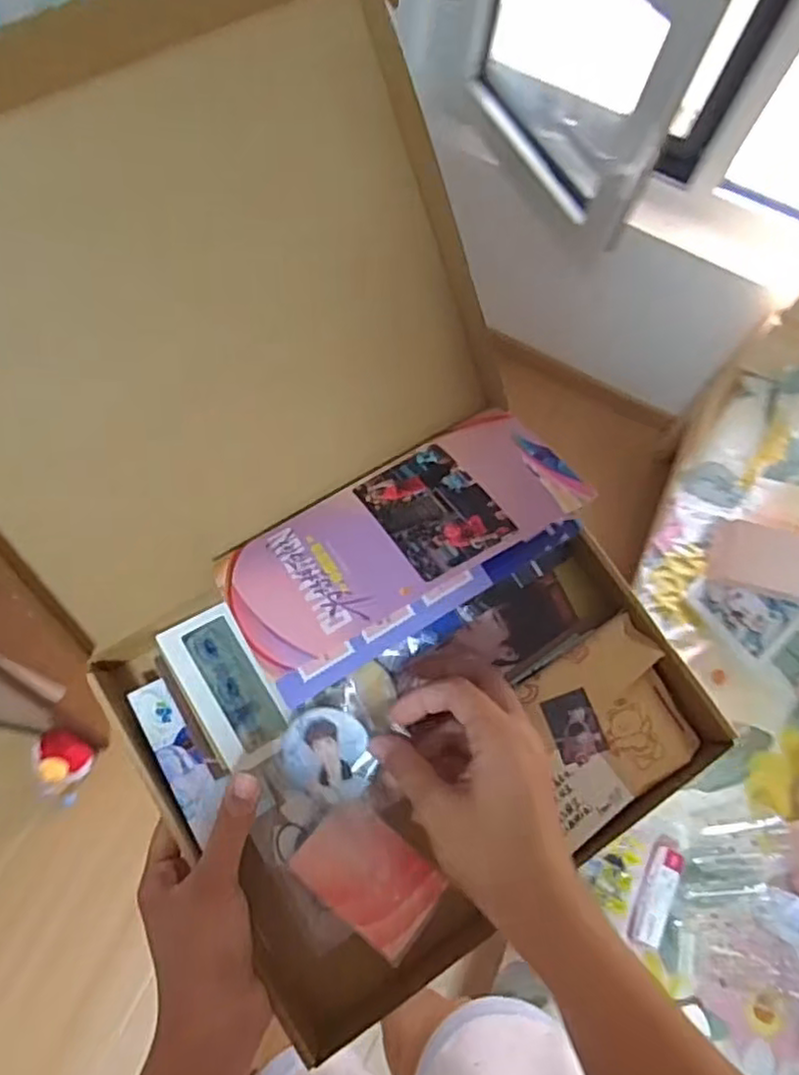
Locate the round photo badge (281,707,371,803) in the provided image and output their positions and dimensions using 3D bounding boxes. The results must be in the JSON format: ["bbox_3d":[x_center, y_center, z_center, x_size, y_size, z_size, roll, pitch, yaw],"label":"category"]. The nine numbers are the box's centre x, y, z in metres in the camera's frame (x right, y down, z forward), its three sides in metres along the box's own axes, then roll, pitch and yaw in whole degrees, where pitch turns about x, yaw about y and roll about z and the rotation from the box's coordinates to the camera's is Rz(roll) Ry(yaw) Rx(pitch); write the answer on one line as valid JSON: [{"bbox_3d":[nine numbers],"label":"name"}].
[{"bbox_3d":[-0.044,0.128,0.402,0.053,0.004,0.052,0,90,14],"label":"round photo badge"}]

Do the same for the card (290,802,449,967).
[{"bbox_3d":[-0.017,0.203,0.405,0.084,0.004,0.055,42,73,5],"label":"card"}]

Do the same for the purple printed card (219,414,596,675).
[{"bbox_3d":[0.001,-0.007,0.389,0.207,0.007,0.093,-29,54,-13],"label":"purple printed card"}]

